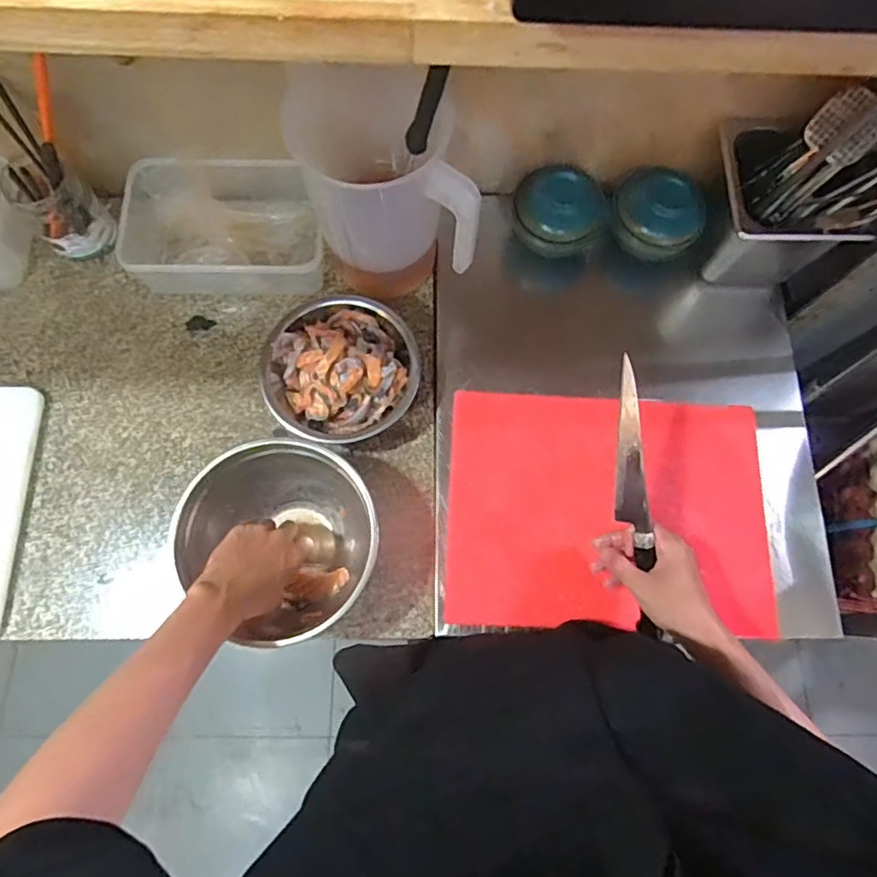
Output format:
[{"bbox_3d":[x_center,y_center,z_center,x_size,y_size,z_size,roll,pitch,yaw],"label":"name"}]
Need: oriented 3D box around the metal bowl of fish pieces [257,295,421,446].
[{"bbox_3d":[-0.119,-0.084,0.715,0.189,0.085,0.169,7,74,1],"label":"metal bowl of fish pieces"}]

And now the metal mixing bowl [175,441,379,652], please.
[{"bbox_3d":[-0.172,0.111,0.652,0.203,0.117,0.193,0,74,-1],"label":"metal mixing bowl"}]

